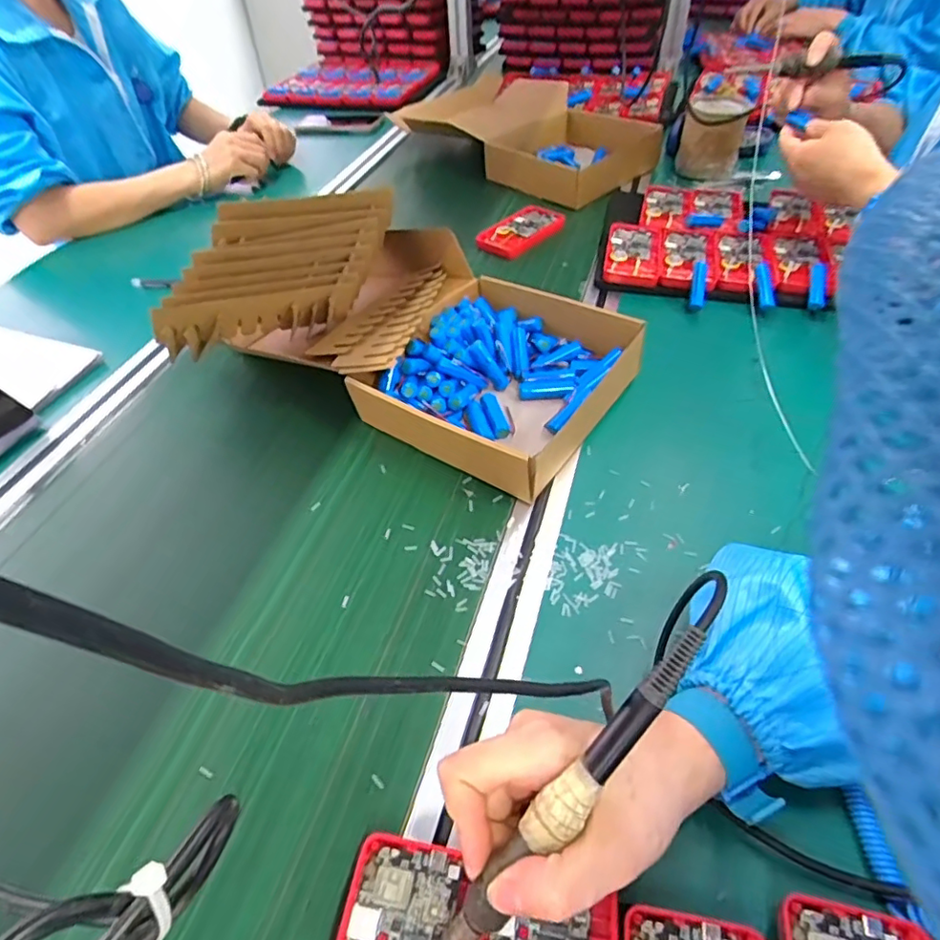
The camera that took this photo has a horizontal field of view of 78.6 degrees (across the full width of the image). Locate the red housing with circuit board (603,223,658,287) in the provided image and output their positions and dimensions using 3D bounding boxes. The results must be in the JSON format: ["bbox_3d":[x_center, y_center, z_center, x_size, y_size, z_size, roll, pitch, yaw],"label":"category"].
[{"bbox_3d":[0.193,-0.260,0.688,0.059,0.020,0.123,6,49,9],"label":"red housing with circuit board"}]

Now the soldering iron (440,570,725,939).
[{"bbox_3d":[0.037,0.137,0.236,0.019,0.015,0.217,37,91,25],"label":"soldering iron"}]

